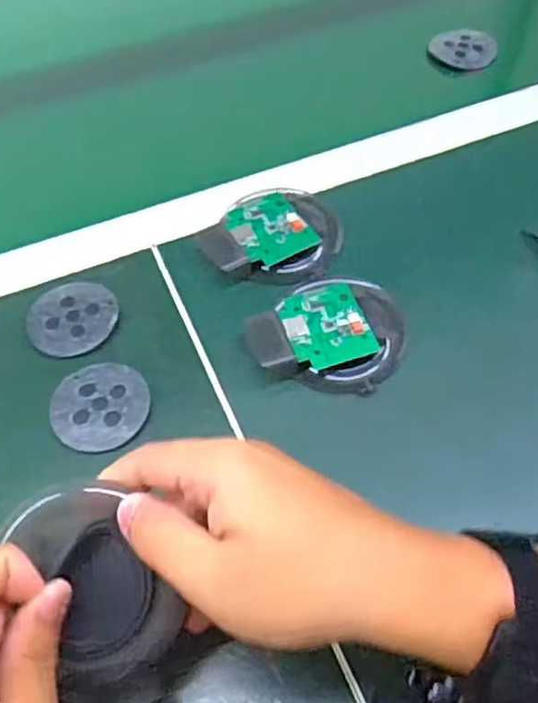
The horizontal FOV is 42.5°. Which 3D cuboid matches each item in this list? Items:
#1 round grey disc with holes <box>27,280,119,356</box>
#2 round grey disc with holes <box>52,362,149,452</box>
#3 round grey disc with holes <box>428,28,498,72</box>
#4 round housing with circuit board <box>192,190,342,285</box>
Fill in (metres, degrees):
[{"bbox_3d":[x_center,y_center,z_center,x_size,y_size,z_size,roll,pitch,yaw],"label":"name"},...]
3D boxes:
[{"bbox_3d":[-0.136,-0.024,0.479,0.062,0.004,0.063,-1,56,1],"label":"round grey disc with holes"},{"bbox_3d":[-0.107,0.033,0.438,0.060,0.004,0.064,-1,56,1],"label":"round grey disc with holes"},{"bbox_3d":[0.178,-0.277,0.633,0.059,0.013,0.051,9,57,7],"label":"round grey disc with holes"},{"bbox_3d":[0.002,-0.086,0.504,0.099,0.023,0.072,-4,56,-1],"label":"round housing with circuit board"}]

